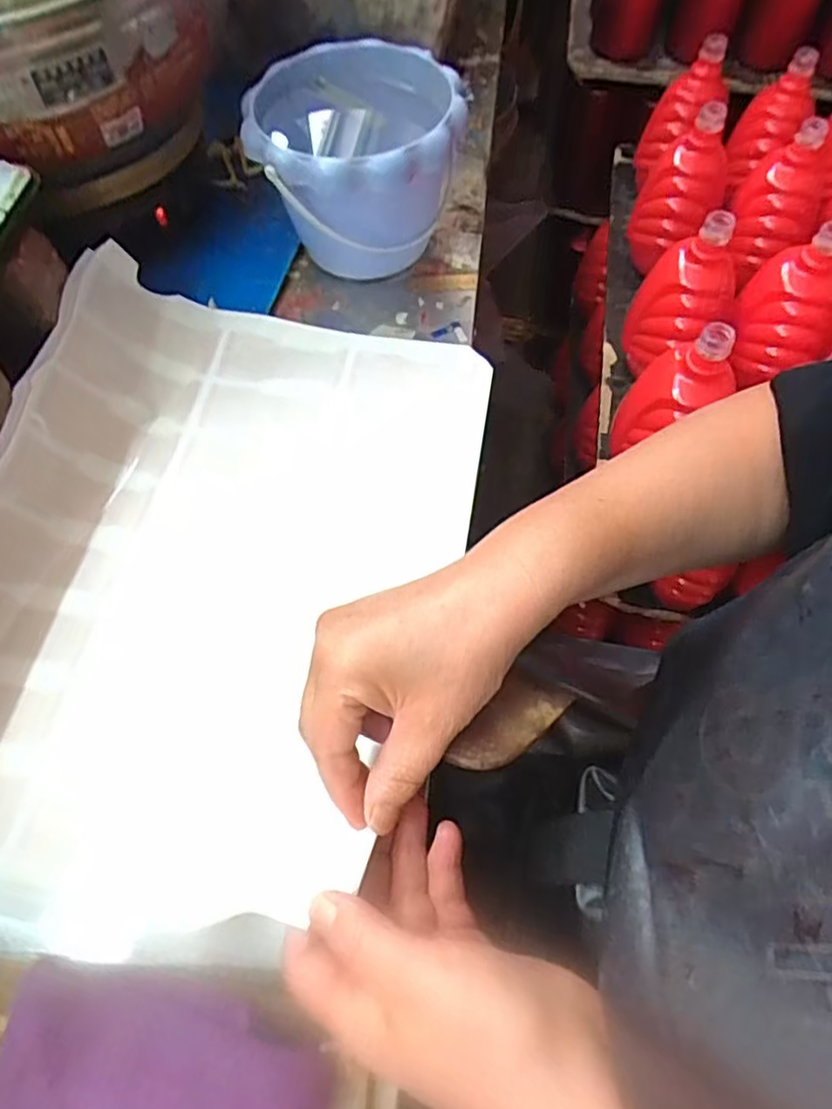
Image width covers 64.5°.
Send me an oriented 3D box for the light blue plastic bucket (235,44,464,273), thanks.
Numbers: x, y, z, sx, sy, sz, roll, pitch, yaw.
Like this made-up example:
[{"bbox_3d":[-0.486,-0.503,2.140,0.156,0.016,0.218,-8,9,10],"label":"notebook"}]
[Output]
[{"bbox_3d":[-0.044,-0.296,0.514,0.151,0.116,0.165,5,61,2],"label":"light blue plastic bucket"}]

